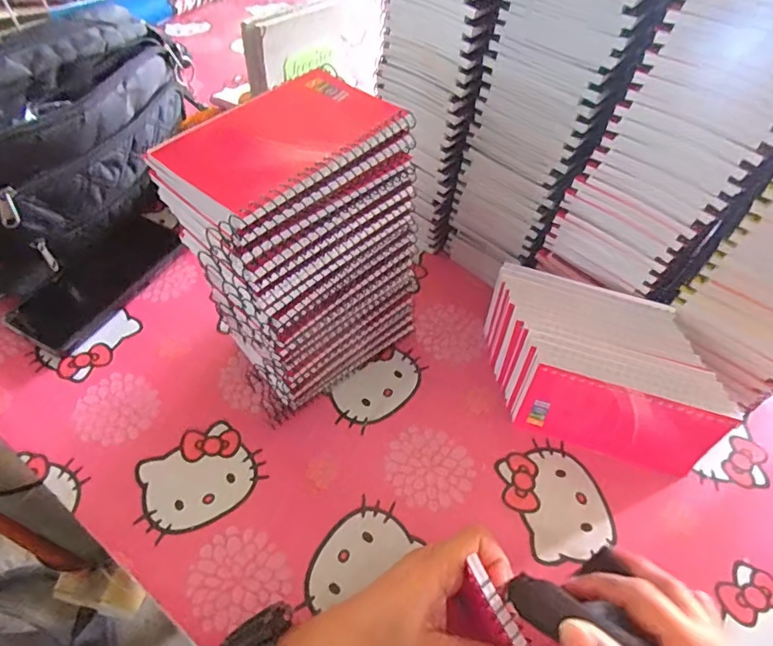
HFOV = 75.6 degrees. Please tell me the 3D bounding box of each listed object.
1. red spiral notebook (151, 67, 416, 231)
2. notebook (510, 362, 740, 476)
[{"bbox_3d":[-0.060,-0.106,0.290,0.084,0.017,0.133,35,59,24],"label":"red spiral notebook"},{"bbox_3d":[0.173,0.074,0.362,0.141,0.075,0.005,17,47,11],"label":"notebook"}]

